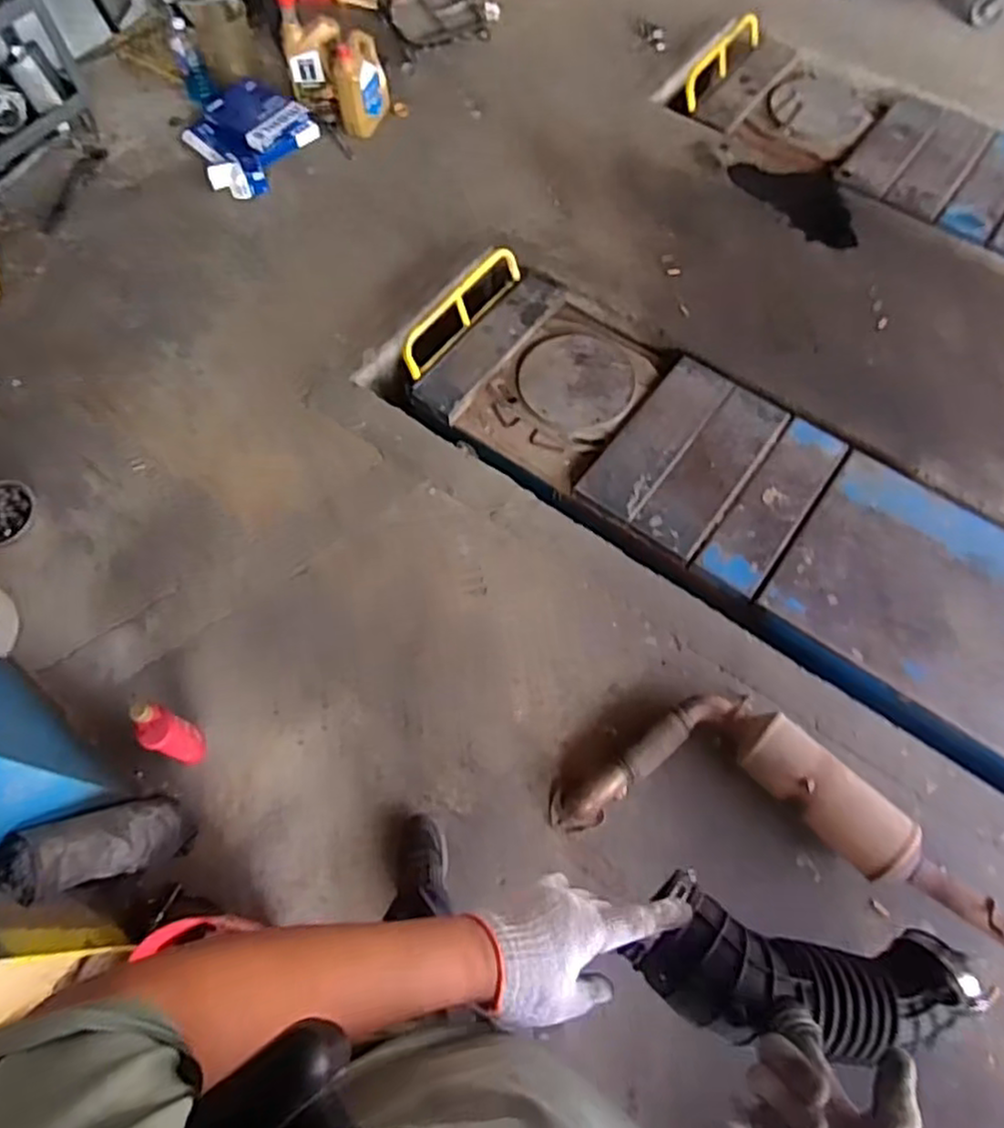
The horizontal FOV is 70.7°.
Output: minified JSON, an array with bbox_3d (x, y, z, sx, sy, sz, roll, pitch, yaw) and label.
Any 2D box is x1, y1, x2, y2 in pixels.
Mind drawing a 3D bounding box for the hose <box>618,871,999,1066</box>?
[{"bbox_3d":[0.288,0.368,0.647,0.341,0.082,0.116,13,64,-14],"label":"hose"}]

